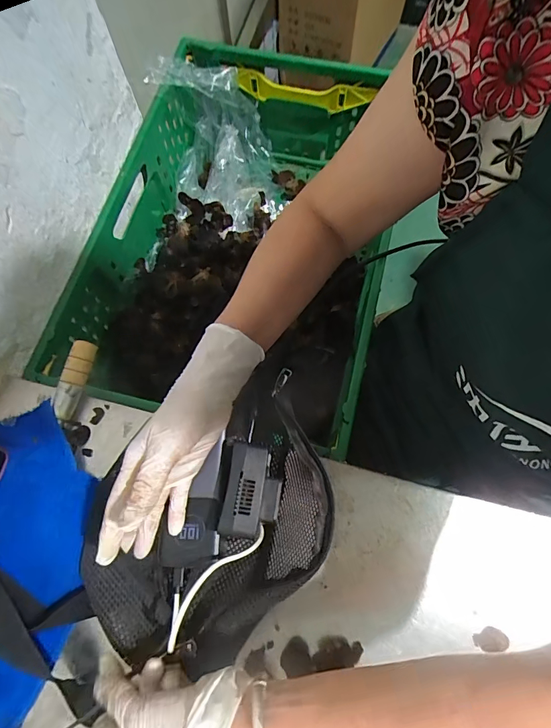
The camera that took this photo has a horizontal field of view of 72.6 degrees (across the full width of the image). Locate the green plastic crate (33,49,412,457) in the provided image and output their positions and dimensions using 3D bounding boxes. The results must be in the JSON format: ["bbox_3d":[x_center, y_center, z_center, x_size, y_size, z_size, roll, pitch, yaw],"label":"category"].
[{"bbox_3d":[-0.064,-0.204,0.579,0.380,0.217,0.536,11,74,4],"label":"green plastic crate"}]

